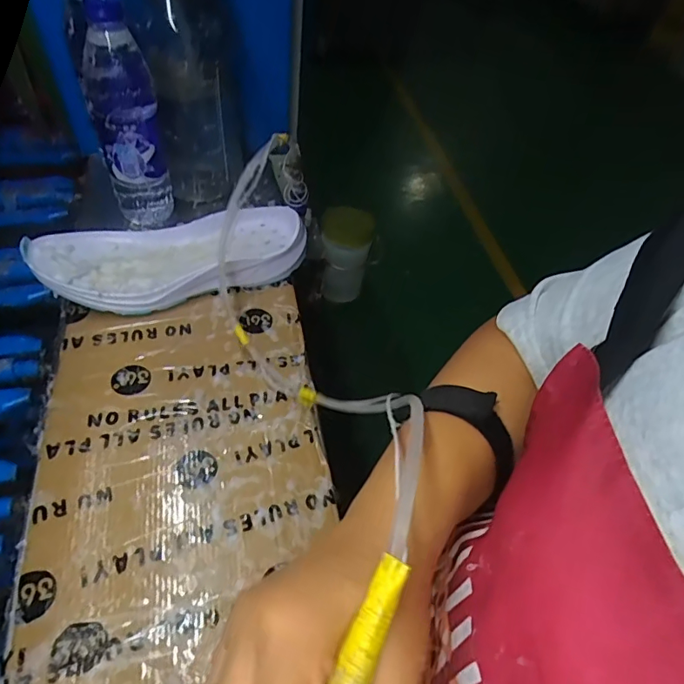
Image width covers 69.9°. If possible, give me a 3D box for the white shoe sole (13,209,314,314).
[{"bbox_3d":[-0.170,-0.089,0.518,0.270,0.049,0.107,-11,56,-15],"label":"white shoe sole"}]

